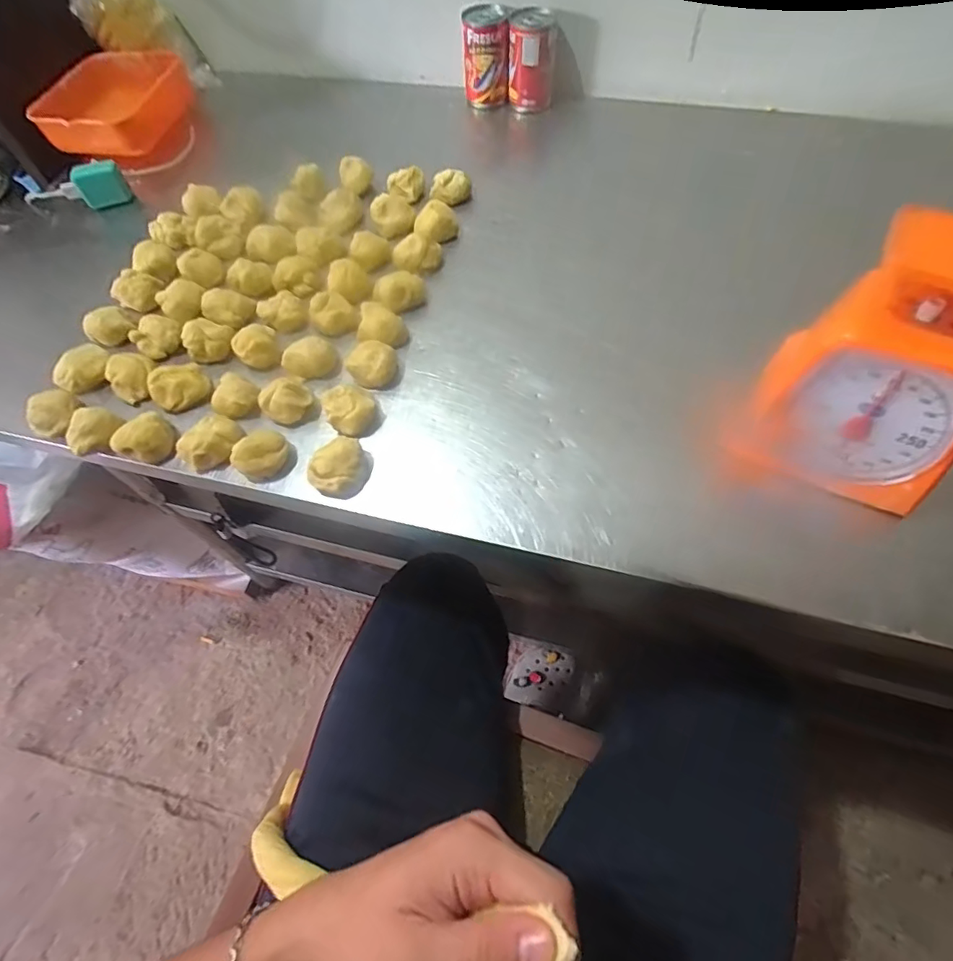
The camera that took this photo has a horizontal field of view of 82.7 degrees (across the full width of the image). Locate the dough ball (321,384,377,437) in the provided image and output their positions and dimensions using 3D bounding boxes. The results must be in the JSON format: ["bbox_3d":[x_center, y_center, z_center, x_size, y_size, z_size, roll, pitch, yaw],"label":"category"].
[{"bbox_3d":[-0.102,-0.058,0.441,0.039,0.027,0.033,-22,62,-9],"label":"dough ball"}]

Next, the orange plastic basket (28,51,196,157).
[{"bbox_3d":[-0.432,-0.455,0.662,0.114,0.061,0.157,13,63,10],"label":"orange plastic basket"}]

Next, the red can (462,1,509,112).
[{"bbox_3d":[0.011,-0.495,0.634,0.050,0.091,0.049,-1,61,2],"label":"red can"}]

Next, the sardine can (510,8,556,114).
[{"bbox_3d":[0.064,-0.480,0.627,0.049,0.088,0.047,-1,61,2],"label":"sardine can"}]

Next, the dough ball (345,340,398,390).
[{"bbox_3d":[-0.090,-0.101,0.464,0.039,0.021,0.036,-1,61,2],"label":"dough ball"}]

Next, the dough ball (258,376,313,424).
[{"bbox_3d":[-0.157,-0.067,0.449,0.040,0.025,0.034,-36,65,-15],"label":"dough ball"}]

